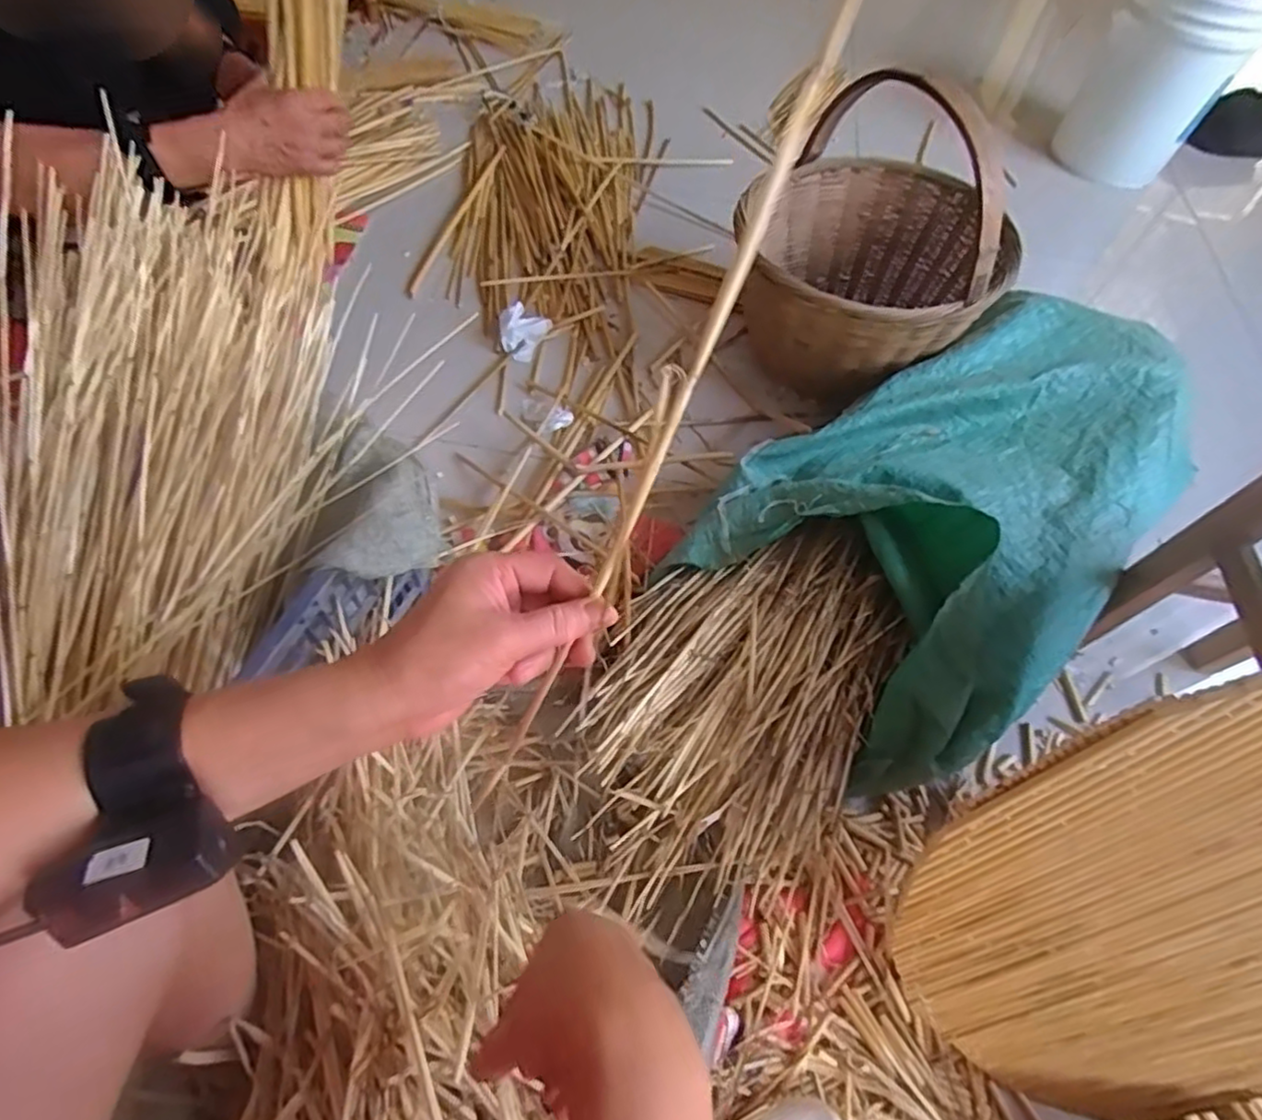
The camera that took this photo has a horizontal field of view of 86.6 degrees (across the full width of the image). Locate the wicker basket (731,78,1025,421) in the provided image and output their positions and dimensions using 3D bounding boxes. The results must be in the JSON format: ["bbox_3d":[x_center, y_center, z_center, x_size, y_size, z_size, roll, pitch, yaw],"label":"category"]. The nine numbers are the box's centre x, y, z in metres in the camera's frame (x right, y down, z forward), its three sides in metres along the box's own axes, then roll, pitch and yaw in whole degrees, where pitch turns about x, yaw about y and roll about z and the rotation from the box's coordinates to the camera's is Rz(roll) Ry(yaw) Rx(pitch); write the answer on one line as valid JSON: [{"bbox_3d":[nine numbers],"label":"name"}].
[{"bbox_3d":[0.393,-0.480,1.072,0.350,0.415,0.402,12,59,3],"label":"wicker basket"}]

